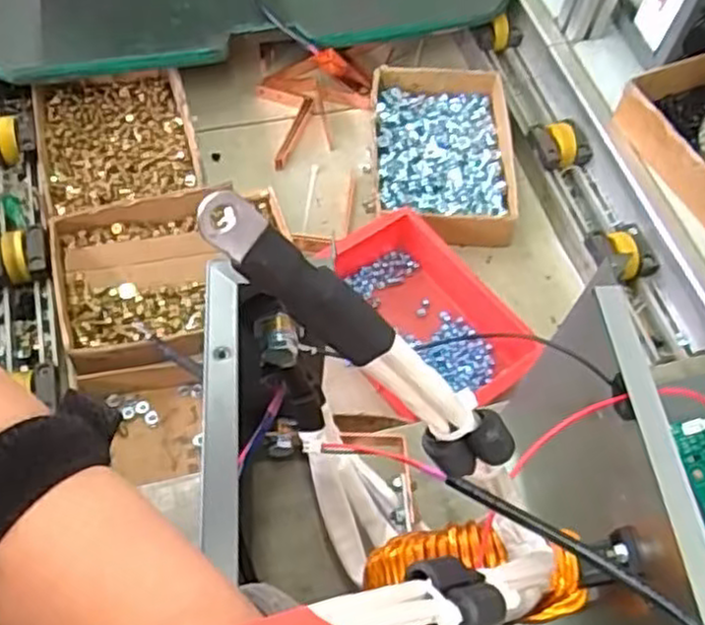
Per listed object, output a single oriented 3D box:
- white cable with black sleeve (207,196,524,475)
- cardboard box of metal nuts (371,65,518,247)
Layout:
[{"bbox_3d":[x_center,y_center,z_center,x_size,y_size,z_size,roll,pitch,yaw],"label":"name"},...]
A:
[{"bbox_3d":[0.010,0.014,0.218,0.022,0.163,0.016,-15,54,26],"label":"white cable with black sleeve"},{"bbox_3d":[0.098,-0.175,0.811,0.154,0.043,0.217,2,59,-3],"label":"cardboard box of metal nuts"}]

